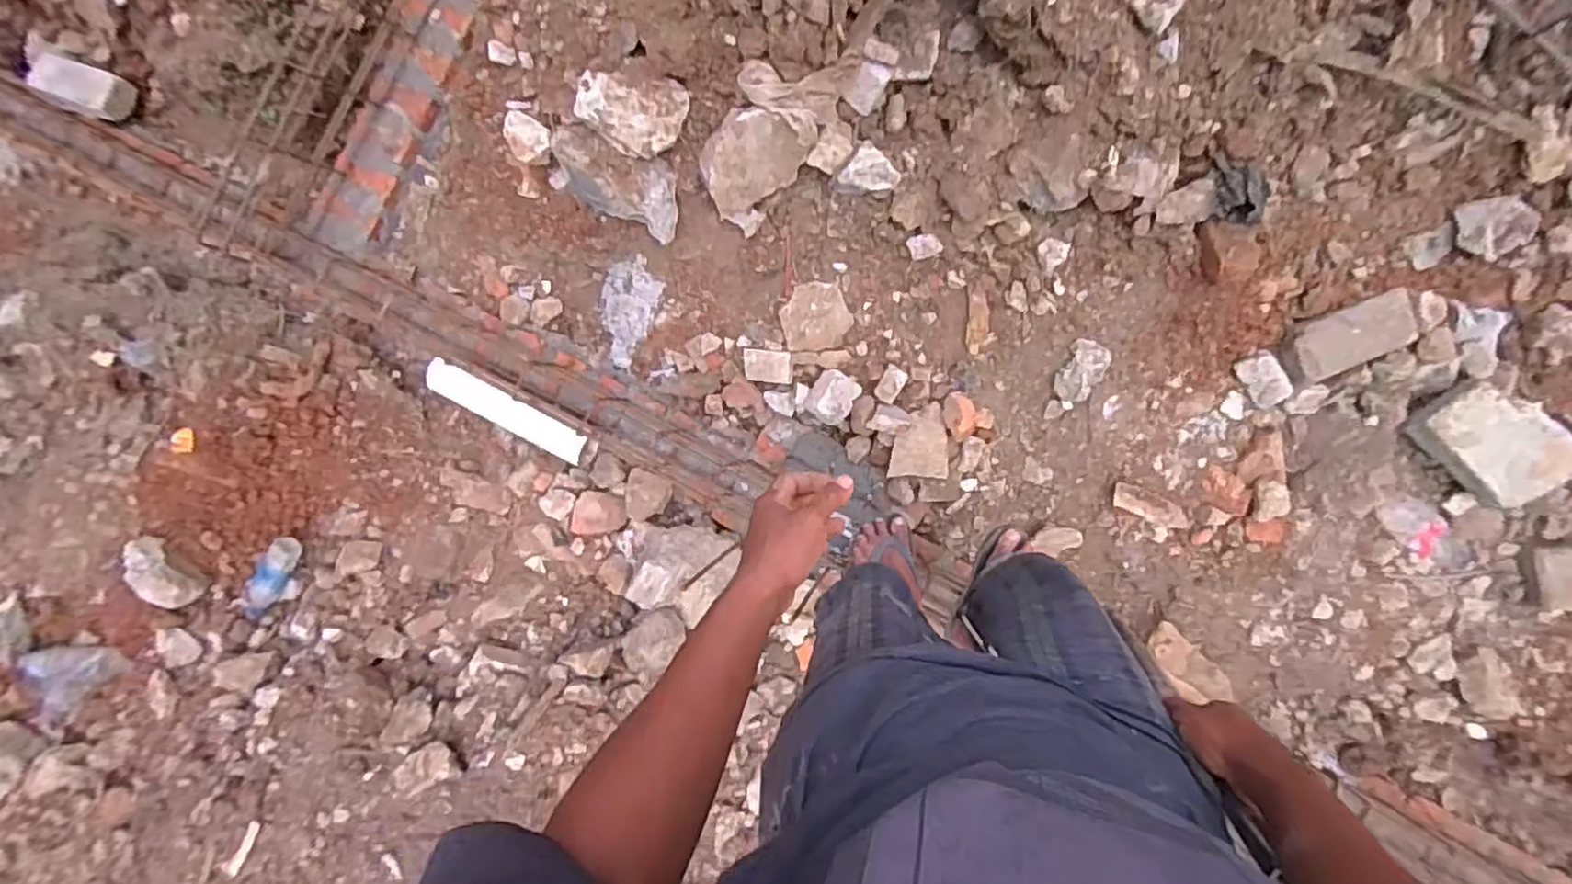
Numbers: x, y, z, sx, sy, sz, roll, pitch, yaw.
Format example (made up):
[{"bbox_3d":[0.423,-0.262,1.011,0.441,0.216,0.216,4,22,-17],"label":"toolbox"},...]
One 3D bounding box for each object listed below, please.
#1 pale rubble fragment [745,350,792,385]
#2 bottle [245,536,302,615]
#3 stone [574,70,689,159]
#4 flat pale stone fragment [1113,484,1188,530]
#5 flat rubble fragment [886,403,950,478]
[{"bbox_3d":[-0.040,-0.168,1.543,0.107,0.015,0.069,6,92,6],"label":"pale rubble fragment"},{"bbox_3d":[-1.061,0.277,1.424,0.071,0.051,0.172,36,94,4],"label":"bottle"},{"bbox_3d":[-0.281,-0.594,1.261,0.194,0.084,0.123,3,91,6],"label":"stone"},{"bbox_3d":[0.719,0.127,1.365,0.143,0.024,0.050,25,94,5],"label":"flat pale stone fragment"},{"bbox_3d":[0.284,0.000,1.471,0.118,0.025,0.155,3,102,8],"label":"flat rubble fragment"}]

